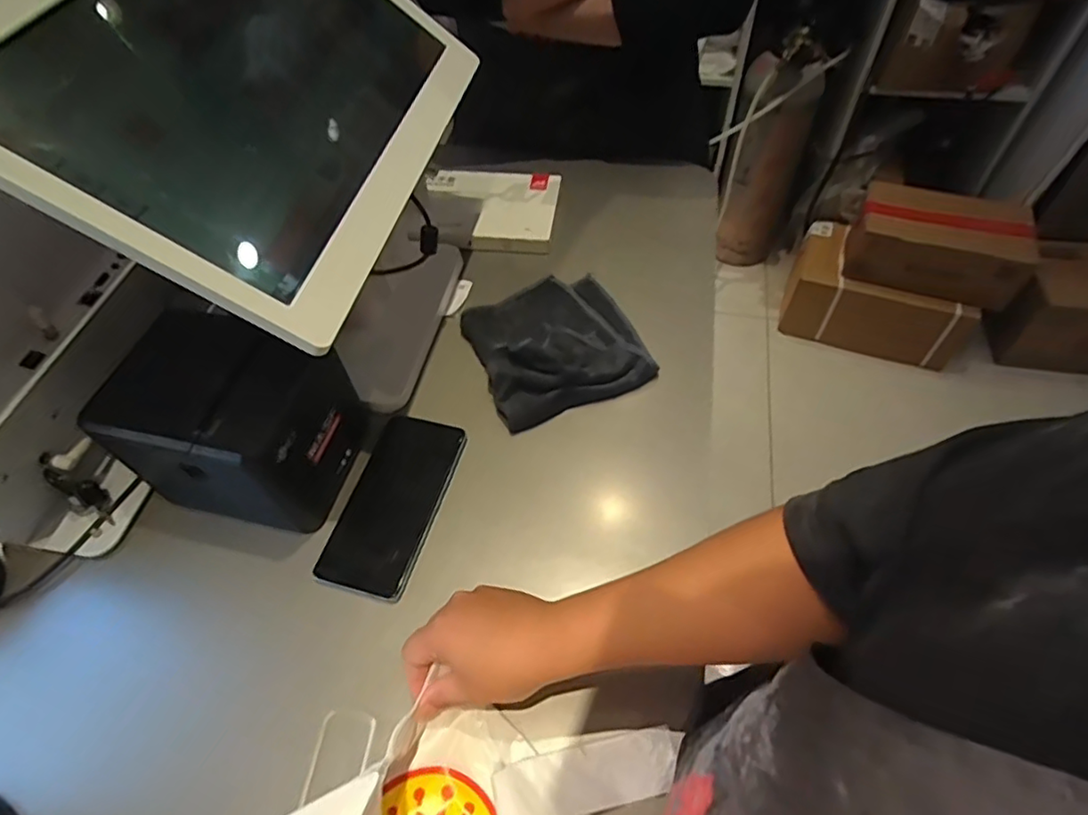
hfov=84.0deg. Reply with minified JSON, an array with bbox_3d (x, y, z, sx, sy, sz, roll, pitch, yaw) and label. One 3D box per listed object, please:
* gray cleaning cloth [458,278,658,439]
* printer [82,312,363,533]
[{"bbox_3d":[0.009,-0.072,0.603,0.156,0.030,0.161,-18,56,-10],"label":"gray cleaning cloth"},{"bbox_3d":[-0.250,0.011,0.500,0.156,0.128,0.125,12,56,10],"label":"printer"}]

